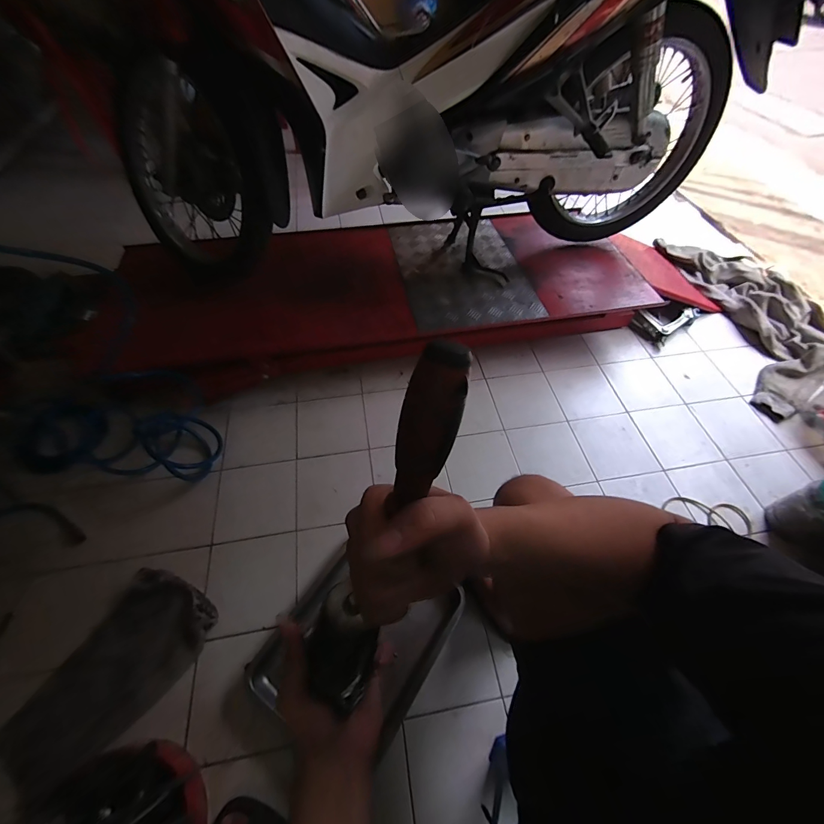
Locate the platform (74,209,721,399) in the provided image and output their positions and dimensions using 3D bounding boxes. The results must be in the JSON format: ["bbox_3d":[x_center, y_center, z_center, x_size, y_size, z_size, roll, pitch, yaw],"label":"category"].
[{"bbox_3d":[0.124,-0.440,1.283,1.813,0.273,0.587,-11,57,-8],"label":"platform"}]

